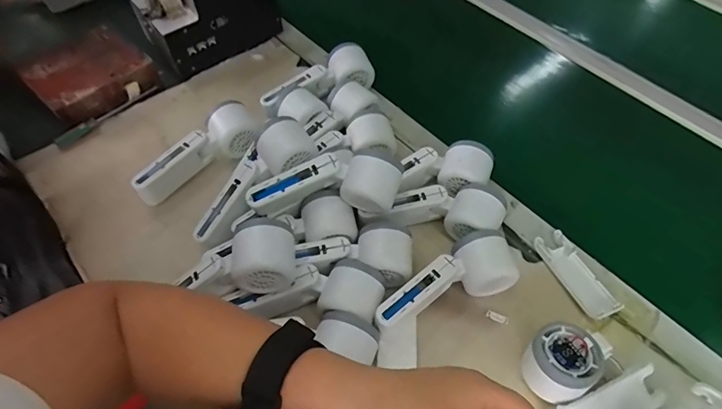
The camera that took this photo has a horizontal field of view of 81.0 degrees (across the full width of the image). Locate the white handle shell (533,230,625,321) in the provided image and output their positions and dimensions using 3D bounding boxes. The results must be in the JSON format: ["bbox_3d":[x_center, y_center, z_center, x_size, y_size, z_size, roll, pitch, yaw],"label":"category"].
[{"bbox_3d":[0.243,0.079,0.478,0.041,0.013,0.105,-21,59,-16],"label":"white handle shell"}]

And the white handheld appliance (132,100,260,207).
[{"bbox_3d":[-0.207,-0.065,0.536,0.164,0.050,0.053,-35,64,-23],"label":"white handheld appliance"}]

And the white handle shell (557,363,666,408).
[{"bbox_3d":[0.234,0.186,0.390,0.103,0.017,0.036,-17,58,-13],"label":"white handle shell"}]

